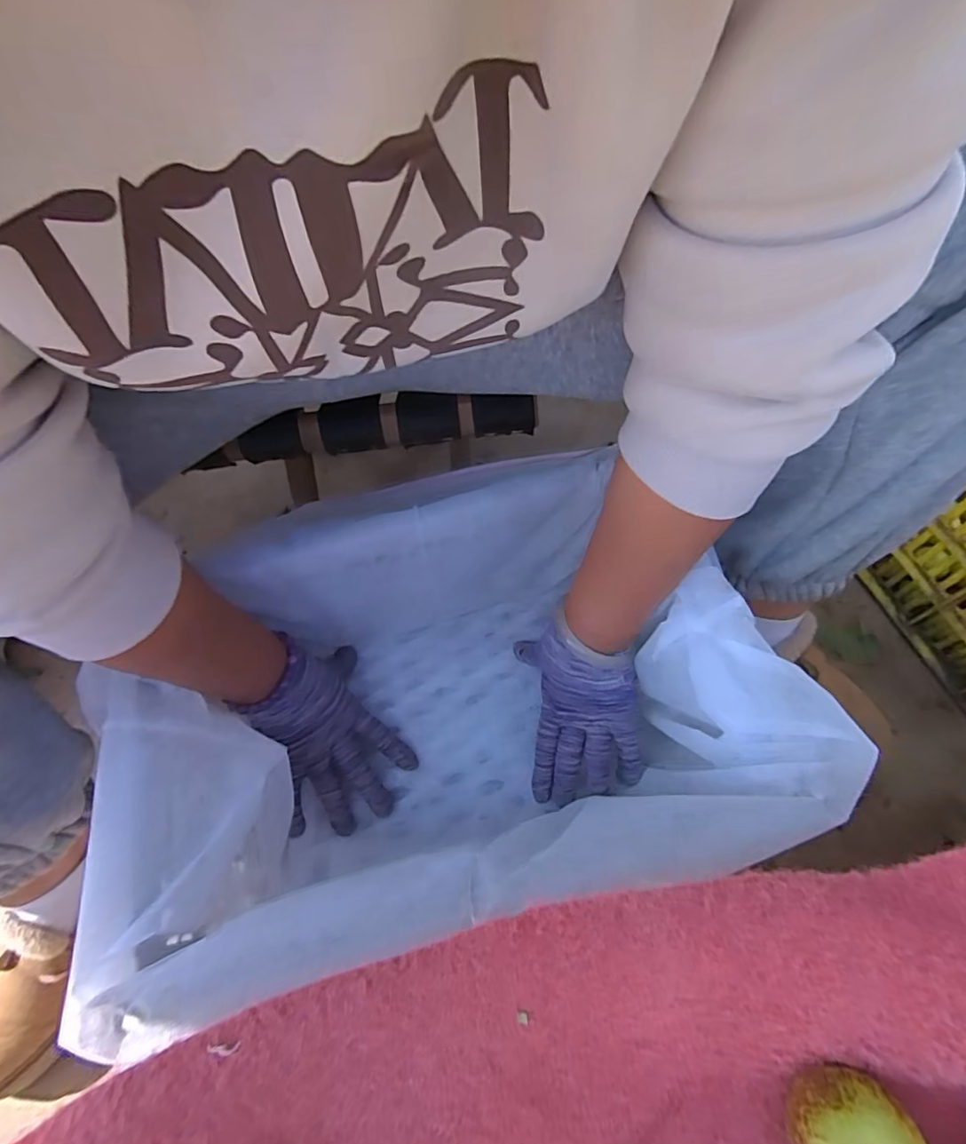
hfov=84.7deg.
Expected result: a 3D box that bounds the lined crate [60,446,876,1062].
[{"bbox_3d":[-0.026,0.106,0.418,0.421,0.212,0.283,-15,62,-4],"label":"lined crate"}]

